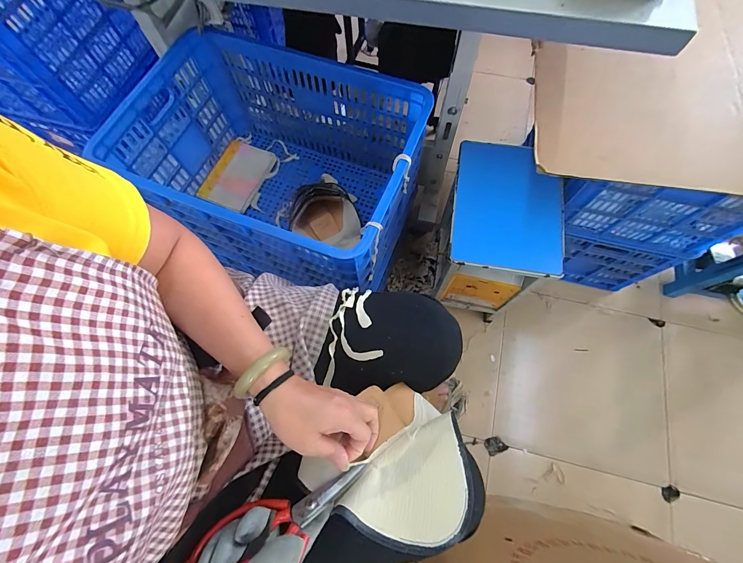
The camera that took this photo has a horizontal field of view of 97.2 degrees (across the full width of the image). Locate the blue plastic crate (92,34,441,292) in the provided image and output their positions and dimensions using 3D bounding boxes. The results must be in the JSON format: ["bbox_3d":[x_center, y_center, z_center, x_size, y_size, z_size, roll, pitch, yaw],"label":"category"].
[{"bbox_3d":[-0.219,-0.267,0.790,0.620,0.299,0.415,23,72,10],"label":"blue plastic crate"}]

